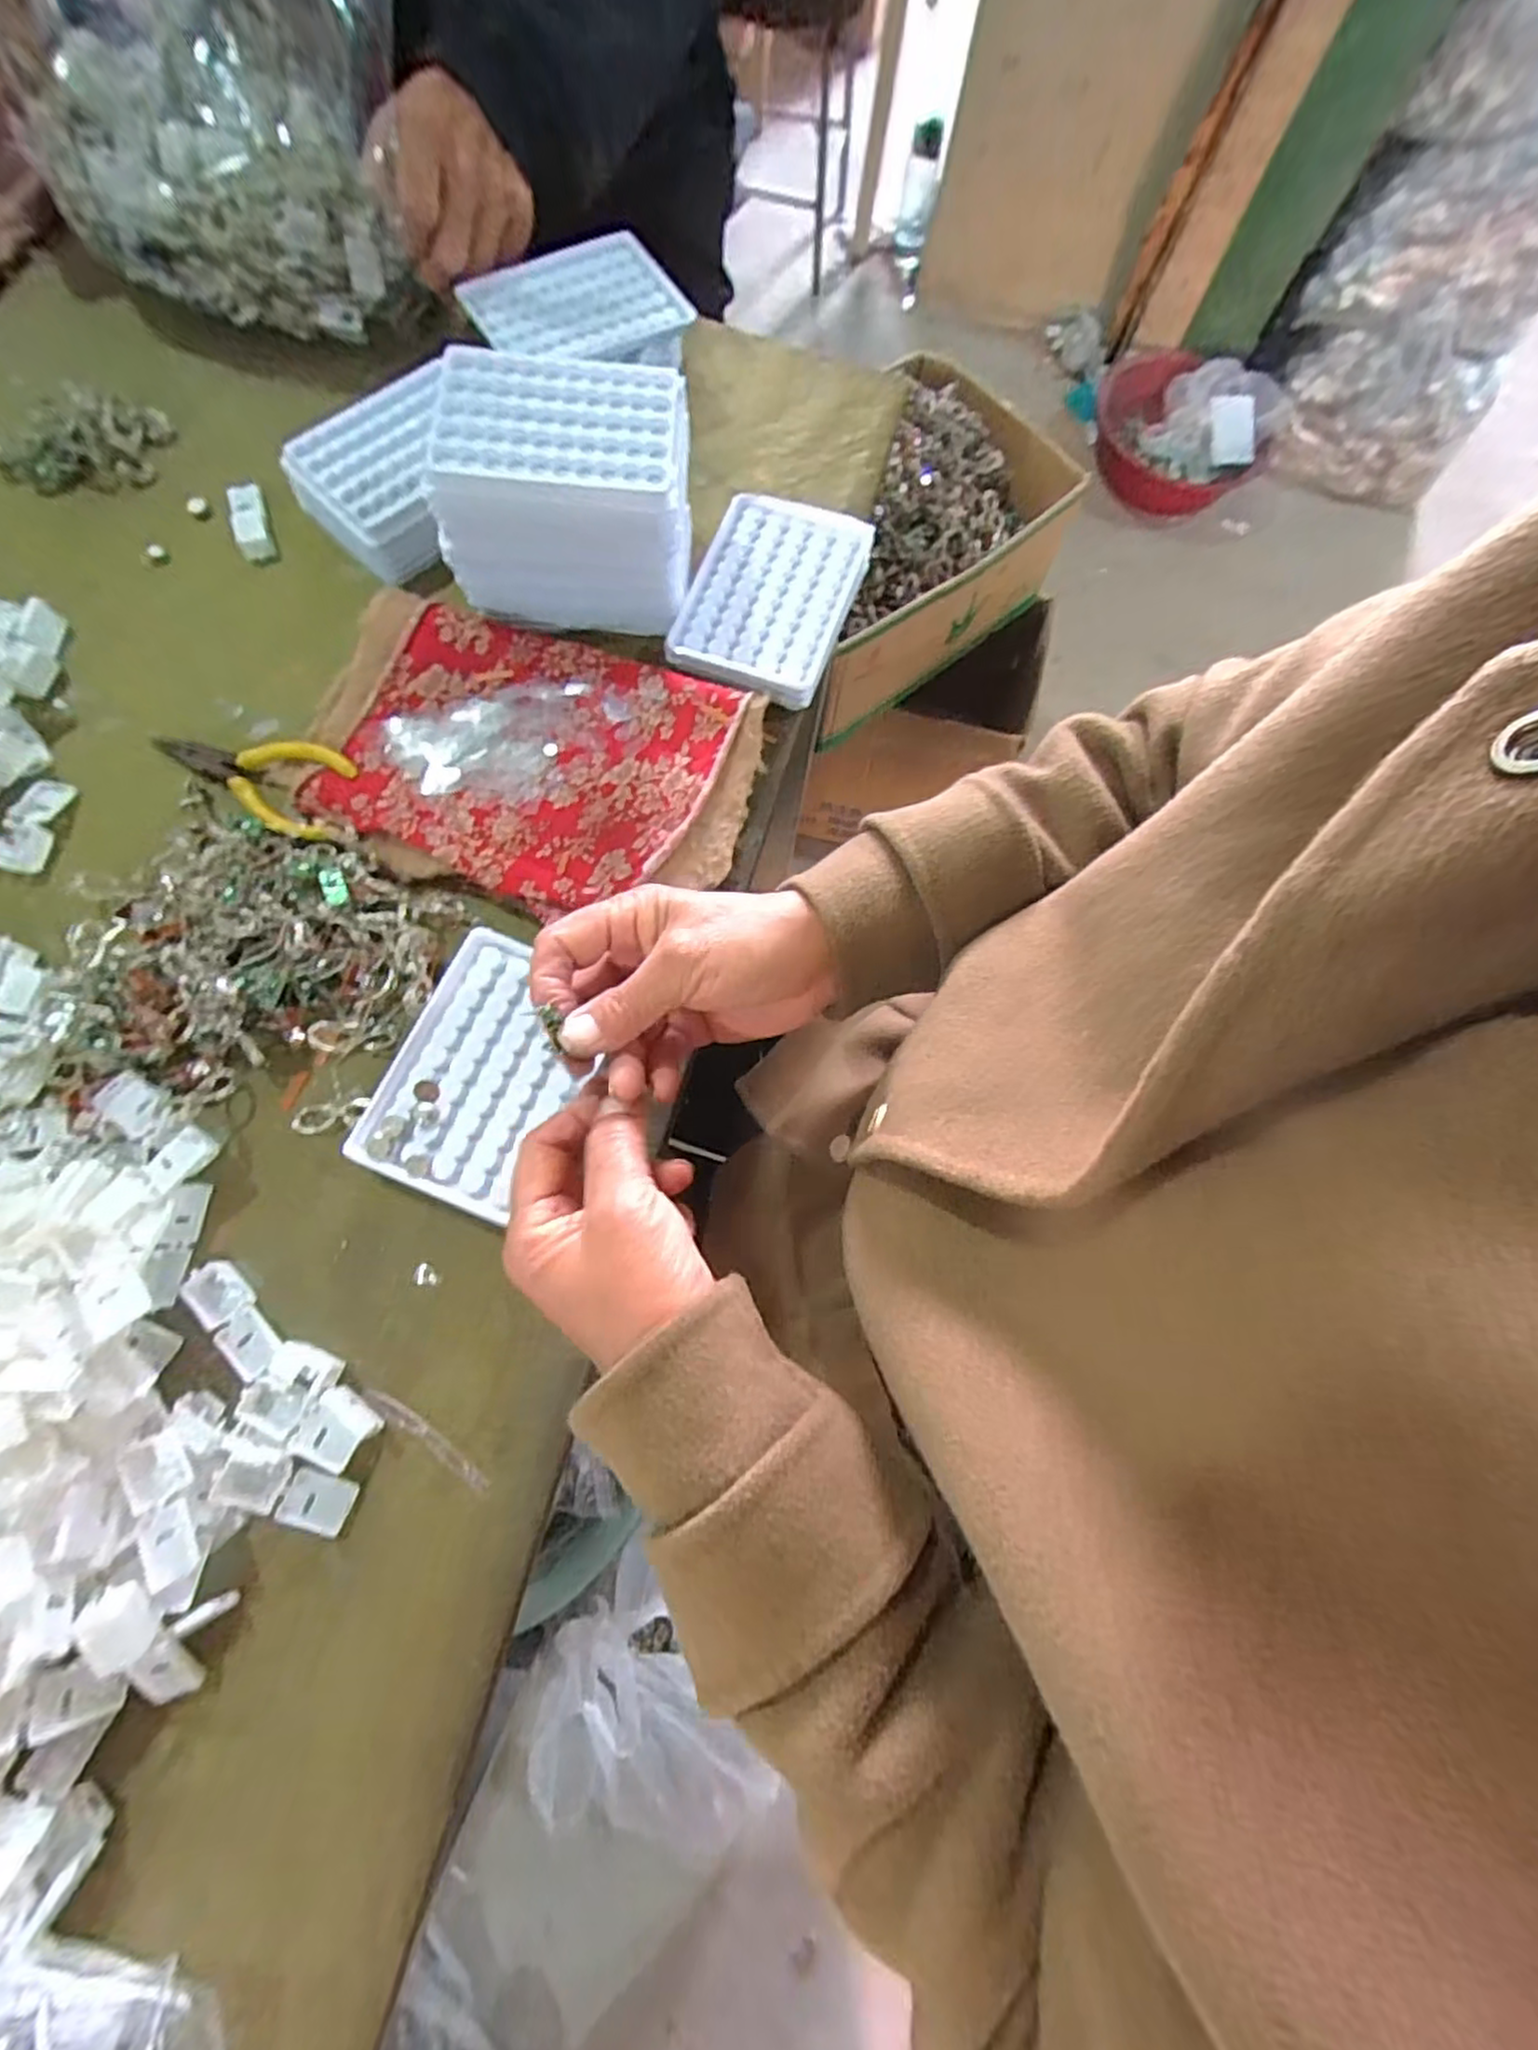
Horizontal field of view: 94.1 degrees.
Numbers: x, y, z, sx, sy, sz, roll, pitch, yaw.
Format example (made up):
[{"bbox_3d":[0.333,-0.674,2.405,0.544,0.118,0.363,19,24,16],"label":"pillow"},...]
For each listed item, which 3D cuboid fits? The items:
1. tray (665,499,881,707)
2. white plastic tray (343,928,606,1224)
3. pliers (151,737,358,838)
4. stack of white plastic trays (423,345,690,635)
[{"bbox_3d":[0.002,-0.269,0.441,0.097,0.012,0.130,20,73,1],"label":"tray"},{"bbox_3d":[-0.143,0.021,0.358,0.088,0.013,0.127,22,73,2],"label":"white plastic tray"},{"bbox_3d":[-0.293,-0.145,0.402,0.119,0.009,0.050,24,73,2],"label":"pliers"},{"bbox_3d":[-0.112,-0.296,0.401,0.134,0.081,0.092,-3,76,-7],"label":"stack of white plastic trays"}]

